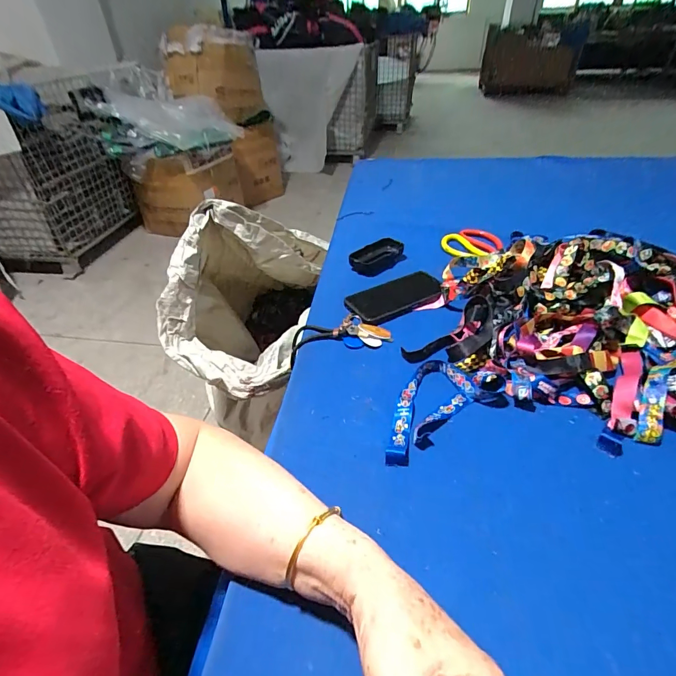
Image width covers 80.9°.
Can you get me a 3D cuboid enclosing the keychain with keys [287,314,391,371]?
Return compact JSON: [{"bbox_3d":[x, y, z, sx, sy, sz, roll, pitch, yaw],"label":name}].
[{"bbox_3d":[-0.002,-0.006,0.570,0.142,0.014,0.080,-12,40,-12],"label":"keychain with keys"}]

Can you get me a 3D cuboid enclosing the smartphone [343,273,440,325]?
[{"bbox_3d":[0.093,-0.067,0.634,0.162,0.012,0.083,-21,43,-21],"label":"smartphone"}]

